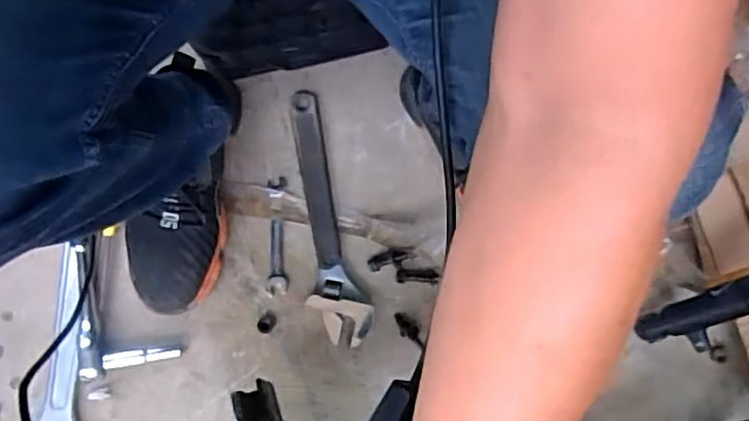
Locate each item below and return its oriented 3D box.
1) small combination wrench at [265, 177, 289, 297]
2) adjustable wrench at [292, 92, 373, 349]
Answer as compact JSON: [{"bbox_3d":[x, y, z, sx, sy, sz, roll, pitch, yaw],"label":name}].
[{"bbox_3d":[-0.112,0.029,0.717,0.024,0.012,0.133,-1,79,-1],"label":"small combination wrench"},{"bbox_3d":[-0.065,0.007,0.721,0.061,0.014,0.294,-15,79,-3],"label":"adjustable wrench"}]

